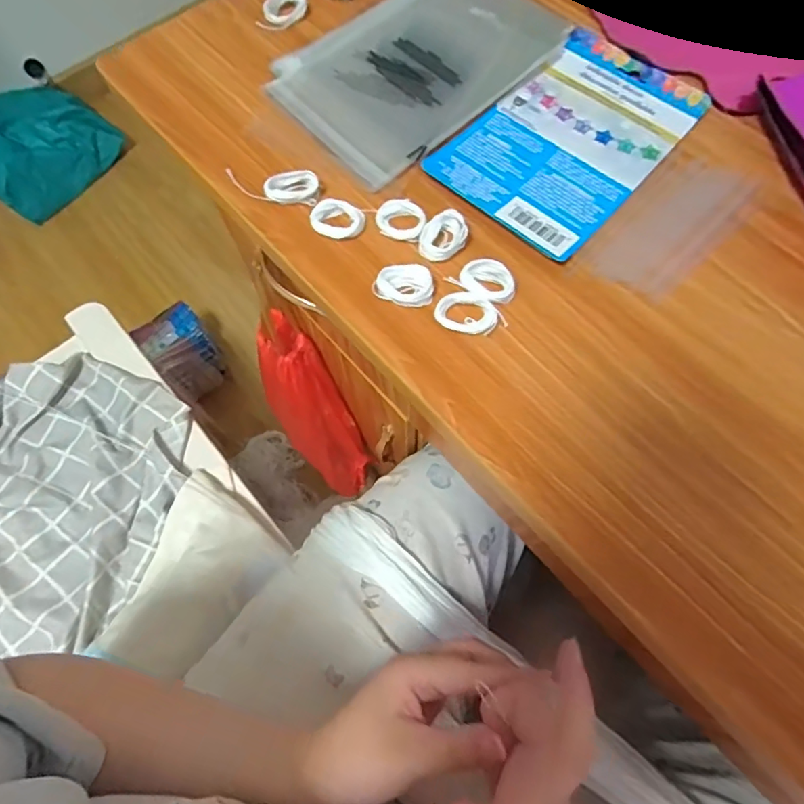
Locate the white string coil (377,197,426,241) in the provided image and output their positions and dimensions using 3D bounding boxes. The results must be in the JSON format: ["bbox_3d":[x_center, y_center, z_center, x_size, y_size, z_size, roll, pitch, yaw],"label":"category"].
[{"bbox_3d":[-0.001,-0.118,0.340,0.030,0.008,0.030,-1,69,2],"label":"white string coil"}]

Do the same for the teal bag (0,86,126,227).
[{"bbox_3d":[-0.905,-0.643,1.284,0.292,0.098,0.316,35,73,13],"label":"teal bag"}]

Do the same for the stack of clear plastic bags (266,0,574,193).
[{"bbox_3d":[0.014,-0.252,0.392,0.202,0.004,0.138,-39,73,-12],"label":"stack of clear plastic bags"}]

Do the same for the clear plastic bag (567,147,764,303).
[{"bbox_3d":[0.170,-0.114,0.338,0.061,0.005,0.124,39,75,15],"label":"clear plastic bag"}]

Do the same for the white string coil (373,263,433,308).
[{"bbox_3d":[0.000,-0.070,0.321,0.035,0.013,0.022,-5,69,0],"label":"white string coil"}]

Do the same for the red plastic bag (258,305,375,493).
[{"bbox_3d":[-0.110,0.018,0.678,0.082,0.324,0.052,-22,52,-1],"label":"red plastic bag"}]

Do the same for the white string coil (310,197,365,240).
[{"bbox_3d":[-0.042,-0.118,0.344,0.033,0.007,0.029,36,75,14],"label":"white string coil"}]

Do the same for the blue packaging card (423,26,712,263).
[{"bbox_3d":[0.116,-0.182,0.365,0.114,0.007,0.180,39,74,14],"label":"blue packaging card"}]

